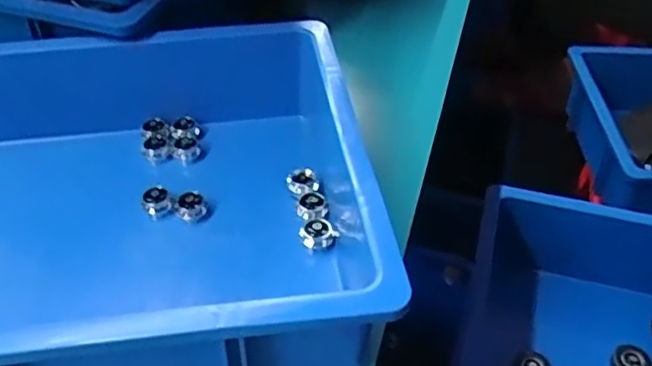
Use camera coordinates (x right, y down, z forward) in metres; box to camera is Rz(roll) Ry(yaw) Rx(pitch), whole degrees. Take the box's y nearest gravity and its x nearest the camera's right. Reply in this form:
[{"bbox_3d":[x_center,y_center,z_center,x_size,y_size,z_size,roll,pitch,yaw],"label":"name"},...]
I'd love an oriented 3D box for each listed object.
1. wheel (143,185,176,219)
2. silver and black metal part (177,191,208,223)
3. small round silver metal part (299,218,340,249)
[{"bbox_3d":[-0.131,0.014,0.512,0.023,0.019,0.017,-11,44,-14],"label":"wheel"},{"bbox_3d":[-0.103,0.020,0.509,0.022,0.020,0.019,-11,44,-14],"label":"silver and black metal part"},{"bbox_3d":[-0.007,0.037,0.491,0.025,0.011,0.023,28,48,26],"label":"small round silver metal part"}]

